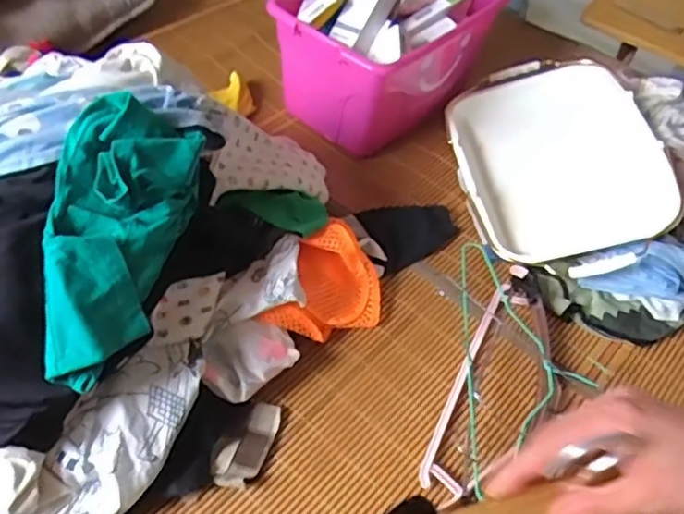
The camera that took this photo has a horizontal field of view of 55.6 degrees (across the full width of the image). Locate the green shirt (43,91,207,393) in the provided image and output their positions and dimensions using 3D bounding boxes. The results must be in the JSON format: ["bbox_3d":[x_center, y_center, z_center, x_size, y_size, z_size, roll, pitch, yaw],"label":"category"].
[{"bbox_3d":[-0.235,-0.013,0.668,0.112,0.101,0.289,12,82,4],"label":"green shirt"}]

